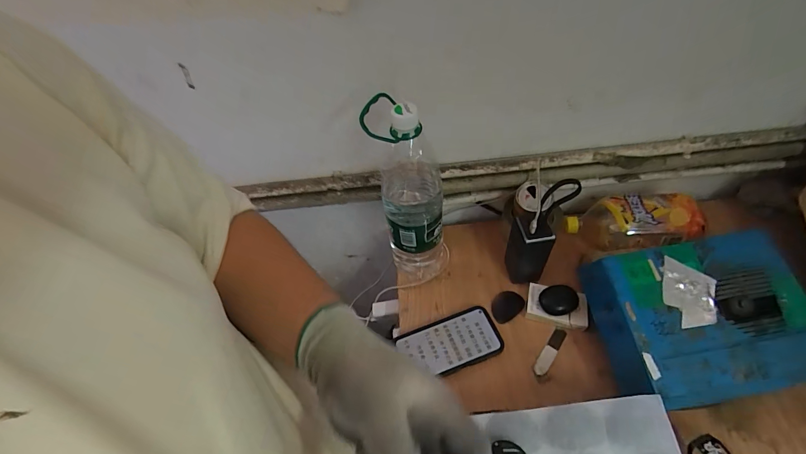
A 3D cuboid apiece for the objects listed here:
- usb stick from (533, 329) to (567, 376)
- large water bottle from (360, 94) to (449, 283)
[{"bbox_3d":[0.225,0.190,0.553,0.020,0.006,0.081,28,59,26],"label":"usb stick"},{"bbox_3d":[0.016,-0.036,0.546,0.105,0.325,0.087,-6,50,1],"label":"large water bottle"}]

